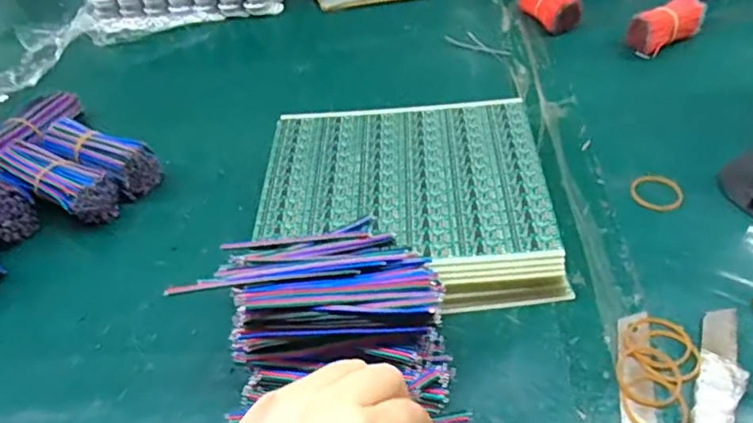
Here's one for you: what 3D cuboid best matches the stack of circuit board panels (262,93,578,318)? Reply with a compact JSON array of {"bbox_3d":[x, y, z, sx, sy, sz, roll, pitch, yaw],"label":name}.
[{"bbox_3d":[0.018,-0.011,0.418,0.190,0.029,0.181,-3,45,4],"label":"stack of circuit board panels"}]

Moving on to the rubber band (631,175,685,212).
[{"bbox_3d":[0.198,-0.012,0.414,0.034,0.004,0.031,-7,55,10],"label":"rubber band"}]

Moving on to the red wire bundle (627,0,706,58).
[{"bbox_3d":[0.264,-0.169,0.536,0.074,0.034,0.034,-26,48,-18],"label":"red wire bundle"}]

